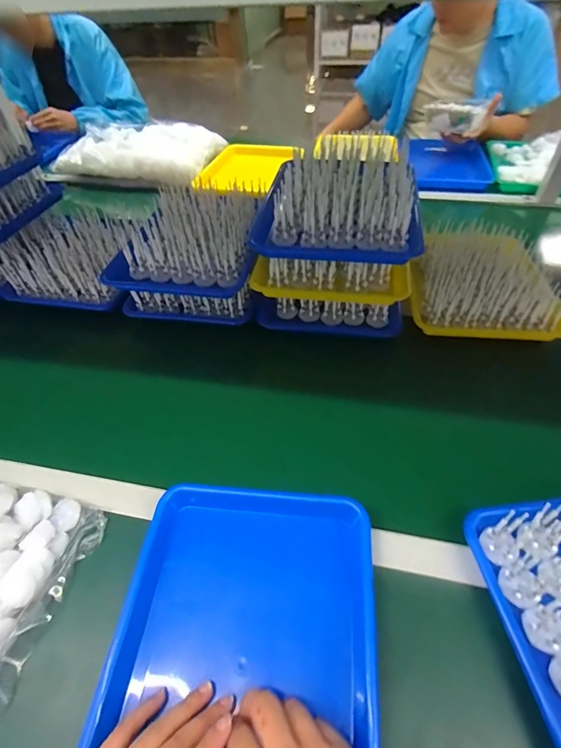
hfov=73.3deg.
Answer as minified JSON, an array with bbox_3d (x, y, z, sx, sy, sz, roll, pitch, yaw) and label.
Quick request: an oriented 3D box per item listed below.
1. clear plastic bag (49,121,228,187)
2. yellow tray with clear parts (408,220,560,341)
[{"bbox_3d":[-0.420,-0.697,1.164,0.459,0.089,0.339,8,50,10],"label":"clear plastic bag"},{"bbox_3d":[0.363,-0.183,0.693,0.238,0.065,0.279,5,50,7],"label":"yellow tray with clear parts"}]

